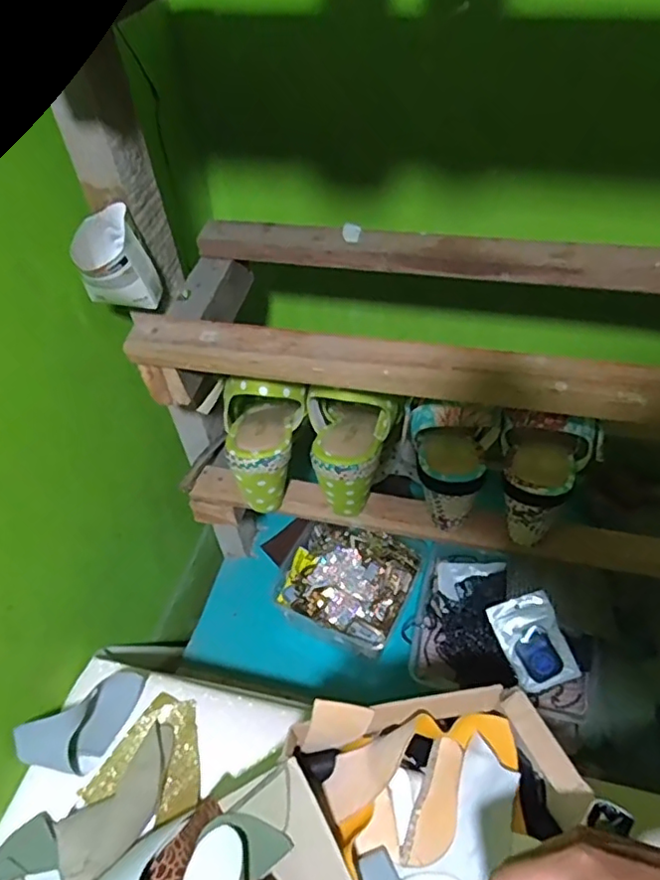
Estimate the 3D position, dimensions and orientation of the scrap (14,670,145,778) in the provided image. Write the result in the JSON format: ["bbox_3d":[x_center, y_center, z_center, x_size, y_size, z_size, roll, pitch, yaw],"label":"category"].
[{"bbox_3d":[-0.224,0.258,0.551,0.050,0.061,0.114,34,58,30],"label":"scrap"}]

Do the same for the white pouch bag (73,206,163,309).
[{"bbox_3d":[-0.172,-0.140,0.481,0.059,0.075,0.044,-19,49,-13],"label":"white pouch bag"}]

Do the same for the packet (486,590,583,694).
[{"bbox_3d":[0.226,0.224,0.661,0.067,0.009,0.095,-24,76,7],"label":"packet"}]

